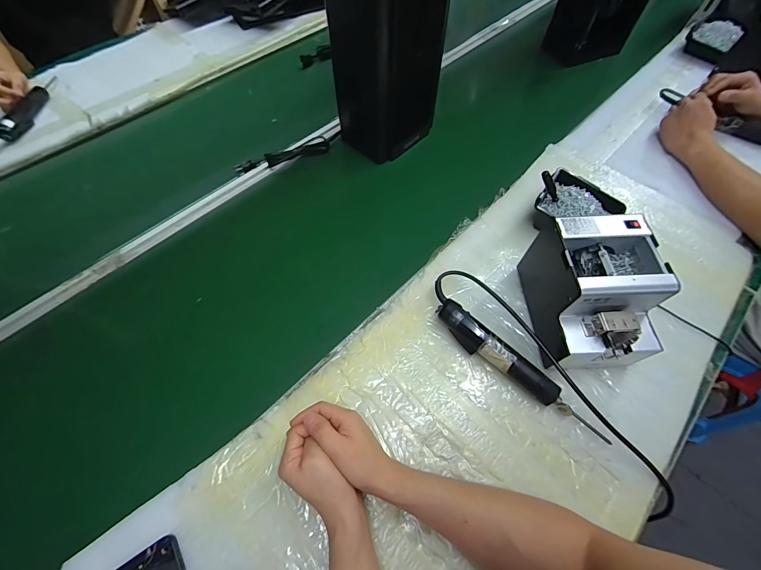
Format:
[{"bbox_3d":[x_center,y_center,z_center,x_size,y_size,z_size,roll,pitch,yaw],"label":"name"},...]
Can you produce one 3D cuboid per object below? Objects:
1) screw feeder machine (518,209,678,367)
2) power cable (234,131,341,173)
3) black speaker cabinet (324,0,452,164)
[{"bbox_3d":[0.303,0.014,0.482,0.129,0.152,0.173,-1,60,1],"label":"screw feeder machine"},{"bbox_3d":[-0.206,-0.299,0.754,0.241,0.026,0.026,-18,62,-9],"label":"power cable"},{"bbox_3d":[0.019,-0.437,0.653,0.140,0.373,0.186,39,68,21],"label":"black speaker cabinet"}]

